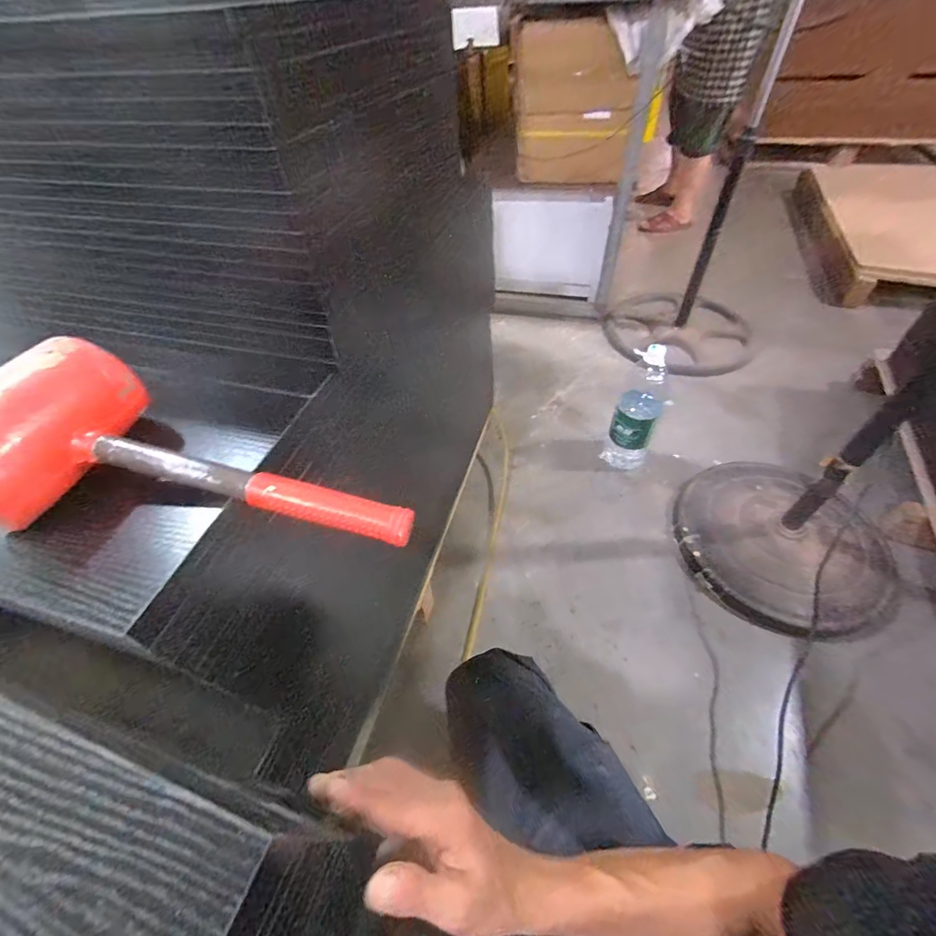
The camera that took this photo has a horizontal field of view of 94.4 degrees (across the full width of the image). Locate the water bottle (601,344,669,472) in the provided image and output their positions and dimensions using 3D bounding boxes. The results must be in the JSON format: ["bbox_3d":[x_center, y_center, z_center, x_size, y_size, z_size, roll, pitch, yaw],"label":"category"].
[{"bbox_3d":[0.404,-0.128,1.050,0.103,0.327,0.106,18,53,18],"label":"water bottle"}]

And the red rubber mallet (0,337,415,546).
[{"bbox_3d":[-0.190,0.002,0.305,0.310,0.070,0.126,14,50,-3],"label":"red rubber mallet"}]

